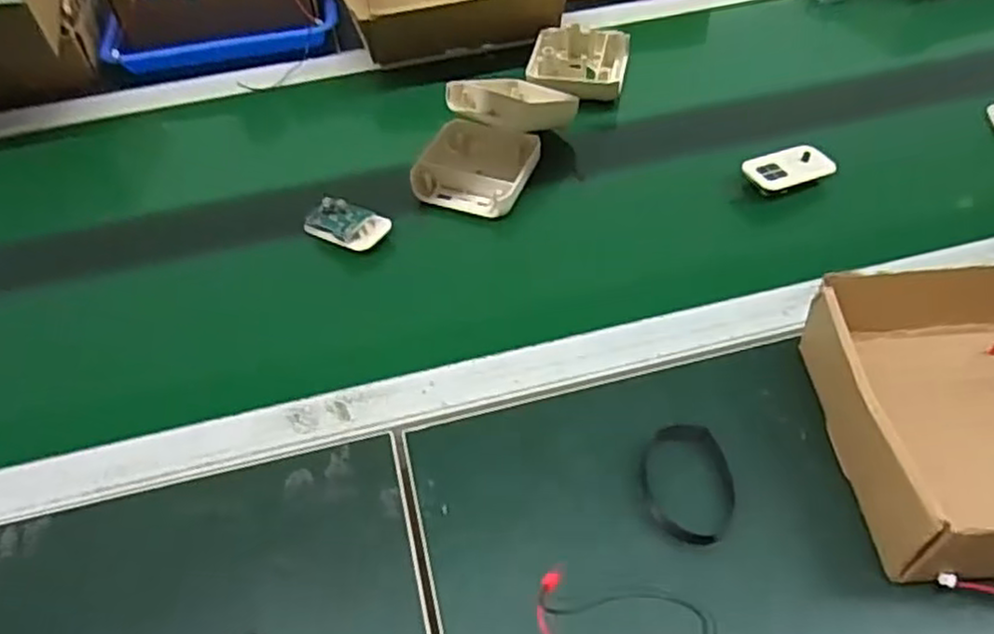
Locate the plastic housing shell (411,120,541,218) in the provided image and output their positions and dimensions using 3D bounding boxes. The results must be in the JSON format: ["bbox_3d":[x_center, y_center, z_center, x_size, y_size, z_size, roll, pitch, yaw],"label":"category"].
[{"bbox_3d":[-0.019,-0.129,0.633,0.098,0.029,0.087,12,52,13],"label":"plastic housing shell"}]

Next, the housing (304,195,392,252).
[{"bbox_3d":[-0.125,-0.076,0.595,0.064,0.015,0.040,22,55,20],"label":"housing"}]

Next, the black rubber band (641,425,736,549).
[{"bbox_3d":[0.114,0.098,0.432,0.054,0.014,0.070,0,50,3],"label":"black rubber band"}]

